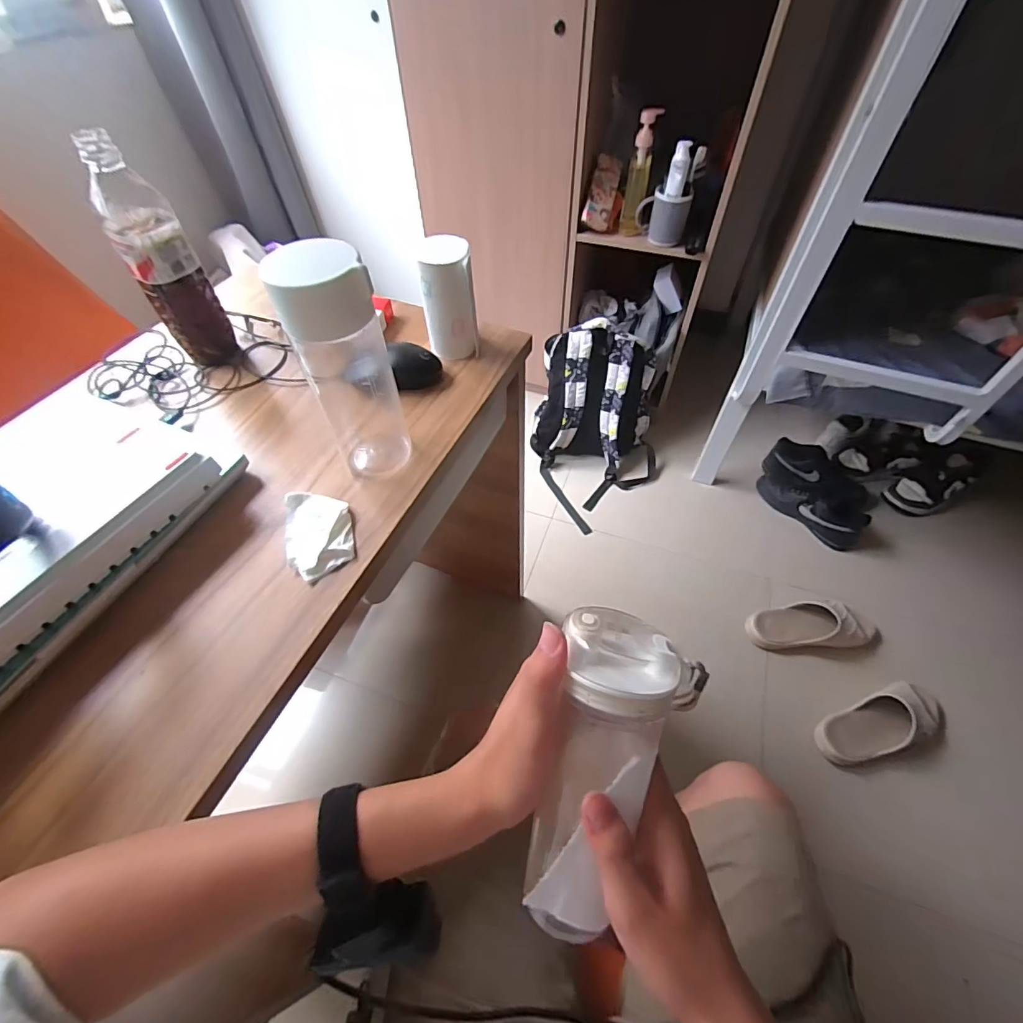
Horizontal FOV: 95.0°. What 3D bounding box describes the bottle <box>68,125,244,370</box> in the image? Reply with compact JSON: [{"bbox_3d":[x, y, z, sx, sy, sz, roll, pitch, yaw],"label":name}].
[{"bbox_3d":[-0.381,-0.271,0.516,0.068,0.217,0.053,-30,59,-19],"label":"bottle"}]

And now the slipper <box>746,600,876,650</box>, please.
[{"bbox_3d":[0.715,0.264,1.104,0.288,0.070,0.110,0,54,1],"label":"slipper"}]

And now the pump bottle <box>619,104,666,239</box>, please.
[{"bbox_3d":[0.301,-0.788,1.102,0.057,0.232,0.069,7,54,7],"label":"pump bottle"}]

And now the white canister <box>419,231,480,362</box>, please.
[{"bbox_3d":[-0.074,-0.248,0.551,0.061,0.117,0.056,-7,54,-4],"label":"white canister"}]

